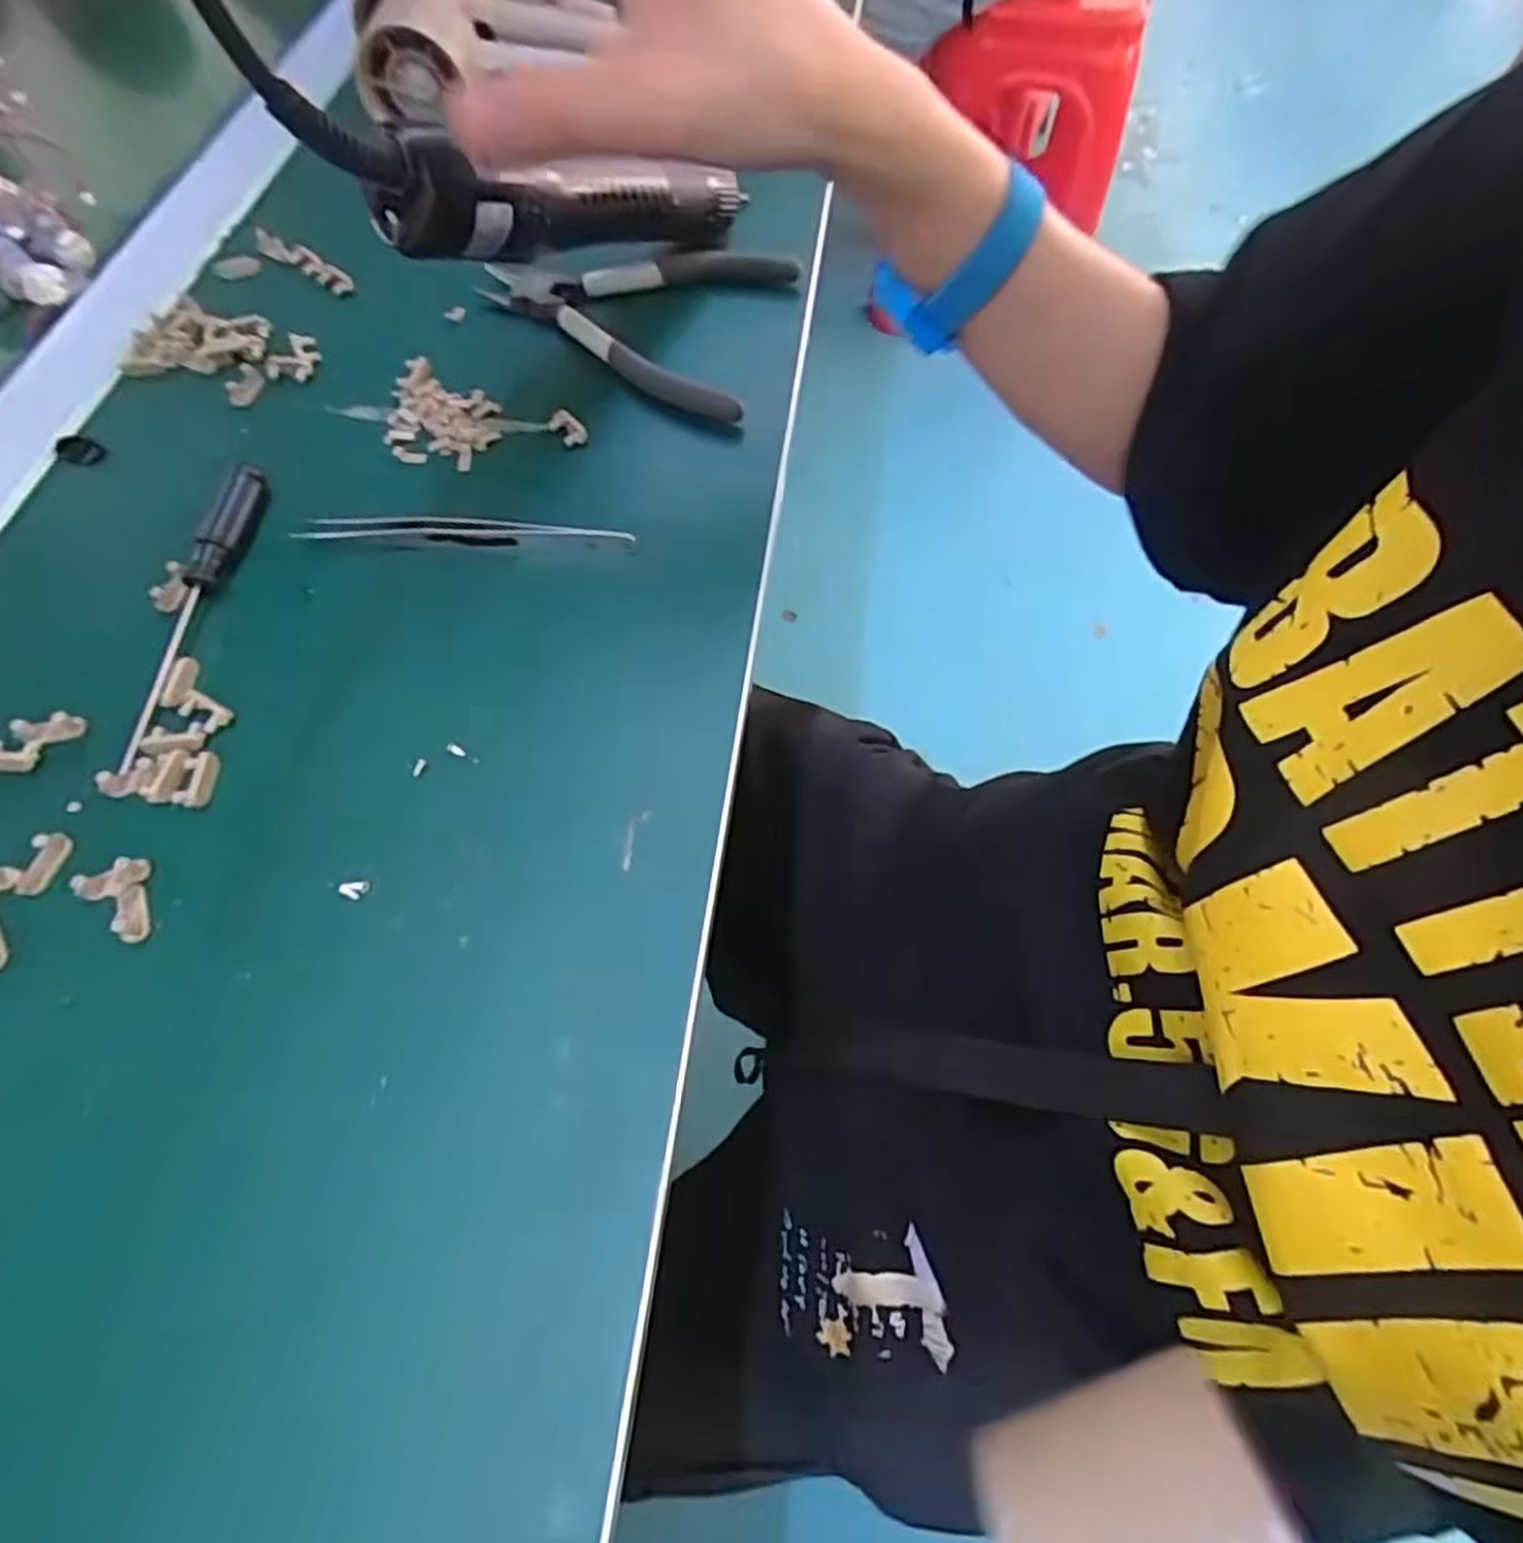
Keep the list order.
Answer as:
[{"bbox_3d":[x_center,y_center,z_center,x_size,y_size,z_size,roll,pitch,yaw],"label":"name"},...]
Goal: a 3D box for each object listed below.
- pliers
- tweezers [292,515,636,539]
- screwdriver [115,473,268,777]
[{"bbox_3d":[-0.064,-0.225,0.372,0.140,0.018,0.106,16,63,6],"label":"pliers"},{"bbox_3d":[-0.116,-0.094,0.301,0.127,0.004,0.012,4,63,0],"label":"tweezers"},{"bbox_3d":[-0.208,-0.063,0.283,0.013,0.011,0.132,4,63,0],"label":"screwdriver"}]

